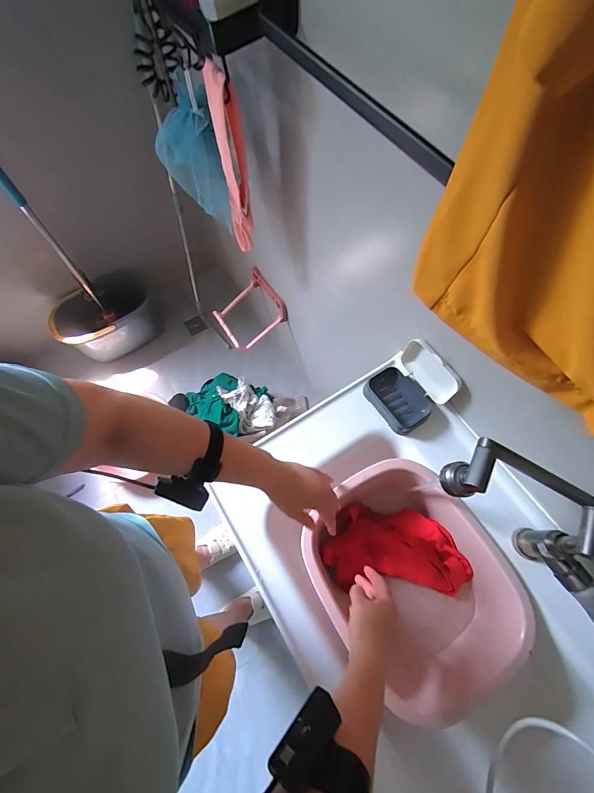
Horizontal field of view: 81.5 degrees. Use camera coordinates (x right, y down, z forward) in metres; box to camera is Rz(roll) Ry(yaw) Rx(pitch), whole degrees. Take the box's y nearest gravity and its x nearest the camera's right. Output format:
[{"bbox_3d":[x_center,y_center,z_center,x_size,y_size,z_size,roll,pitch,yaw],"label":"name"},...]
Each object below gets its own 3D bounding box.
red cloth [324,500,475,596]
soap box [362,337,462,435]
[{"bbox_3d":[0.185,0.290,0.660,0.259,0.044,0.141,2,67,2],"label":"red cloth"},{"bbox_3d":[0.212,-0.023,0.649,0.128,0.101,0.137,-33,70,-12],"label":"soap box"}]

